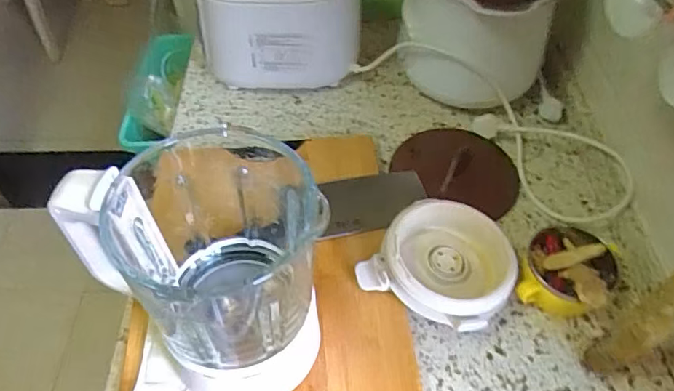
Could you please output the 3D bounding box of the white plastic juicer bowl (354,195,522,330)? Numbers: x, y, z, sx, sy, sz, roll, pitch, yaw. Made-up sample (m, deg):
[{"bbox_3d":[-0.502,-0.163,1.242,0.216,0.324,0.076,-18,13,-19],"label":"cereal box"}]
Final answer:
[{"bbox_3d":[0.118,0.076,0.573,0.142,0.068,0.137,0,52,0],"label":"white plastic juicer bowl"}]

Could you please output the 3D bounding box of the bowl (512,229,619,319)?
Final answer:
[{"bbox_3d":[0.257,0.083,0.569,0.096,0.065,0.095,0,52,0],"label":"bowl"}]

